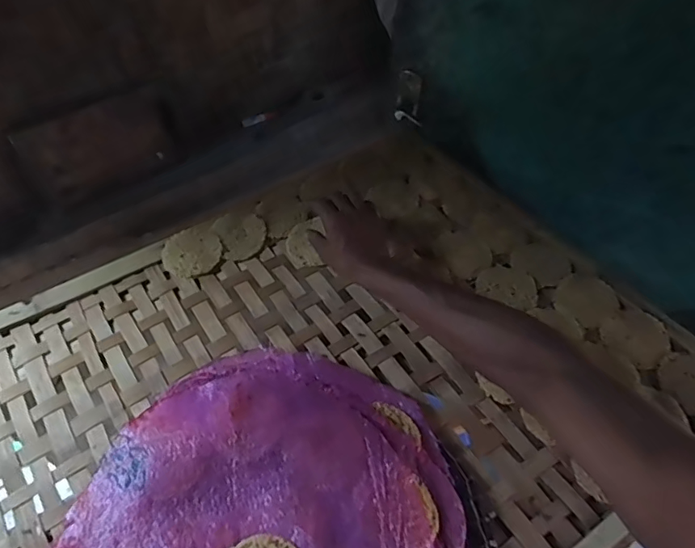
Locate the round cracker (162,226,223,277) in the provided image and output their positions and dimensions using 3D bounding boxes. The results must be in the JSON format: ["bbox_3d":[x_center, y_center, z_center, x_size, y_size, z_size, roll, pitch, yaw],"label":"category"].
[{"bbox_3d":[-0.218,-0.031,0.714,0.079,0.016,0.075,0,52,0],"label":"round cracker"}]

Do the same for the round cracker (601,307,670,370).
[{"bbox_3d":[0.356,0.078,0.620,0.072,0.012,0.072,0,52,0],"label":"round cracker"}]

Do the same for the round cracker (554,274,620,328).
[{"bbox_3d":[0.313,0.032,0.658,0.072,0.009,0.073,0,52,0],"label":"round cracker"}]

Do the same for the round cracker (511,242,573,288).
[{"bbox_3d":[0.270,-0.017,0.698,0.072,0.006,0.073,0,52,0],"label":"round cracker"}]

